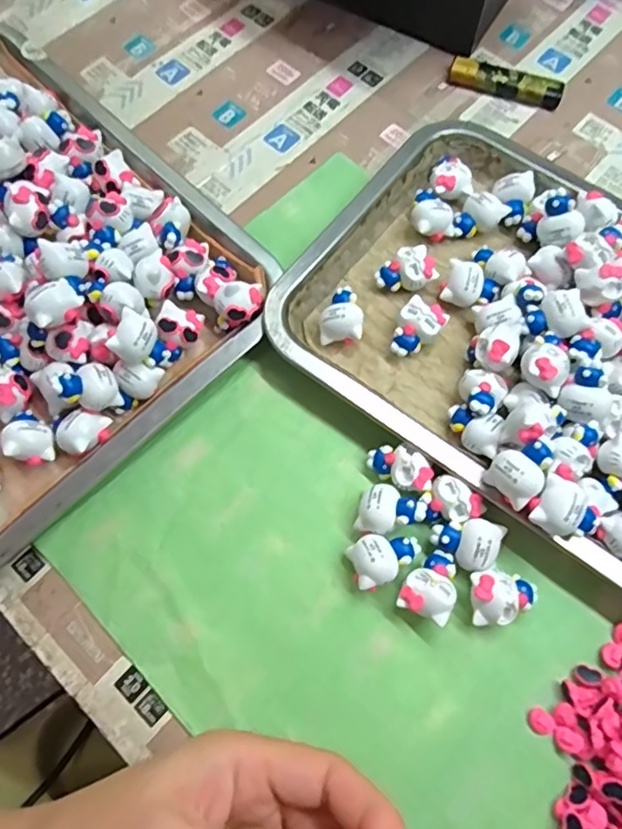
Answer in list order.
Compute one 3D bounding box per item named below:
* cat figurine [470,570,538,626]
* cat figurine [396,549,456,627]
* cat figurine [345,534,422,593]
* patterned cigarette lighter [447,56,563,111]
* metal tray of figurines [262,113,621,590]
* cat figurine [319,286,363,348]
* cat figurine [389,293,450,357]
[{"bbox_3d":[0.093,0.089,0.282,0.034,0.019,0.024,0,69,-1],"label":"cat figurine"},{"bbox_3d":[0.059,0.083,0.286,0.024,0.018,0.034,26,71,9],"label":"cat figurine"},{"bbox_3d":[0.035,0.071,0.290,0.035,0.021,0.023,-27,71,-11],"label":"cat figurine"},{"bbox_3d":[0.137,-0.234,0.412,0.079,0.014,0.016,21,70,7],"label":"patterned cigarette lighter"},{"bbox_3d":[0.146,-0.040,0.320,0.310,0.049,0.208,37,73,13],"label":"metal tray of figurines"},{"bbox_3d":[0.017,-0.056,0.336,0.024,0.021,0.031,-2,69,-1],"label":"cat figurine"},{"bbox_3d":[0.060,-0.047,0.334,0.024,0.021,0.033,32,72,11],"label":"cat figurine"}]

